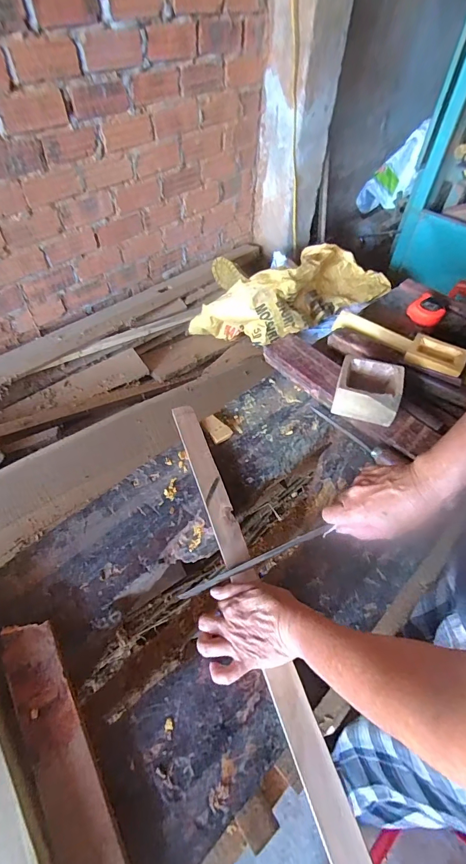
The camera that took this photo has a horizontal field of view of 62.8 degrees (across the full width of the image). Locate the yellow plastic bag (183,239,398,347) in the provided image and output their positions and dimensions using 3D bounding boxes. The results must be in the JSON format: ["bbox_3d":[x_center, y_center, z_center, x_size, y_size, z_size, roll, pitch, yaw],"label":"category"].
[{"bbox_3d":[0.227,-0.530,1.451,0.745,0.215,0.317,-25,57,-20],"label":"yellow plastic bag"}]

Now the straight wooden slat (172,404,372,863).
[{"bbox_3d":[0.015,0.186,0.496,0.038,0.023,0.581,-15,56,-13],"label":"straight wooden slat"}]

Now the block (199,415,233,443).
[{"bbox_3d":[-0.030,-0.008,0.652,0.033,0.009,0.056,-29,58,-22],"label":"block"}]

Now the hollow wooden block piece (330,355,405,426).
[{"bbox_3d":[0.220,-0.069,0.629,0.099,0.060,0.085,14,53,9],"label":"hollow wooden block piece"}]

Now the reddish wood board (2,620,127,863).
[{"bbox_3d":[-0.173,0.332,0.384,0.053,0.013,0.288,-26,57,-20],"label":"reddish wood board"}]

